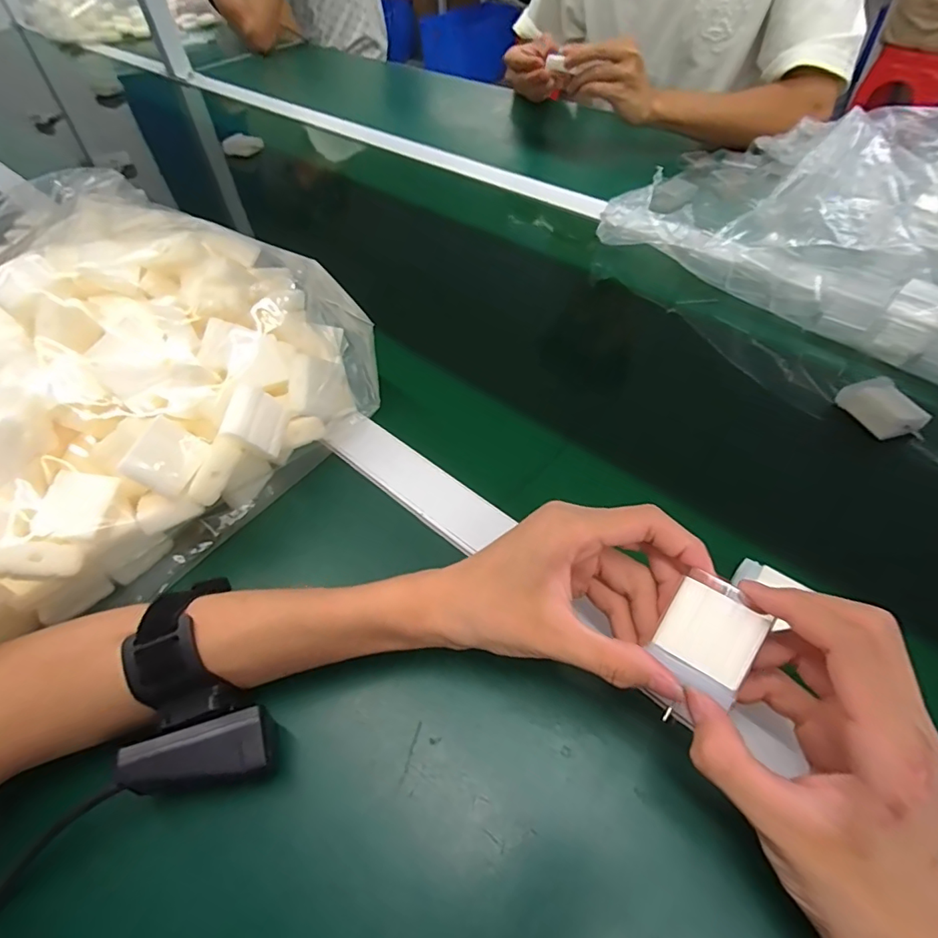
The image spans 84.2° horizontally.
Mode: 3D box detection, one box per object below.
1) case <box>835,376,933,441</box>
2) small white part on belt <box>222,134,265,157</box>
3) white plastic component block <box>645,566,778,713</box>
[{"bbox_3d":[0.322,-0.049,0.402,0.041,0.020,0.052,-17,53,-9],"label":"case"},{"bbox_3d":[-0.350,-0.503,0.805,0.013,0.028,0.068,30,46,24],"label":"small white part on belt"},{"bbox_3d":[0.110,0.076,0.236,0.038,0.005,0.048,27,84,21],"label":"white plastic component block"}]

